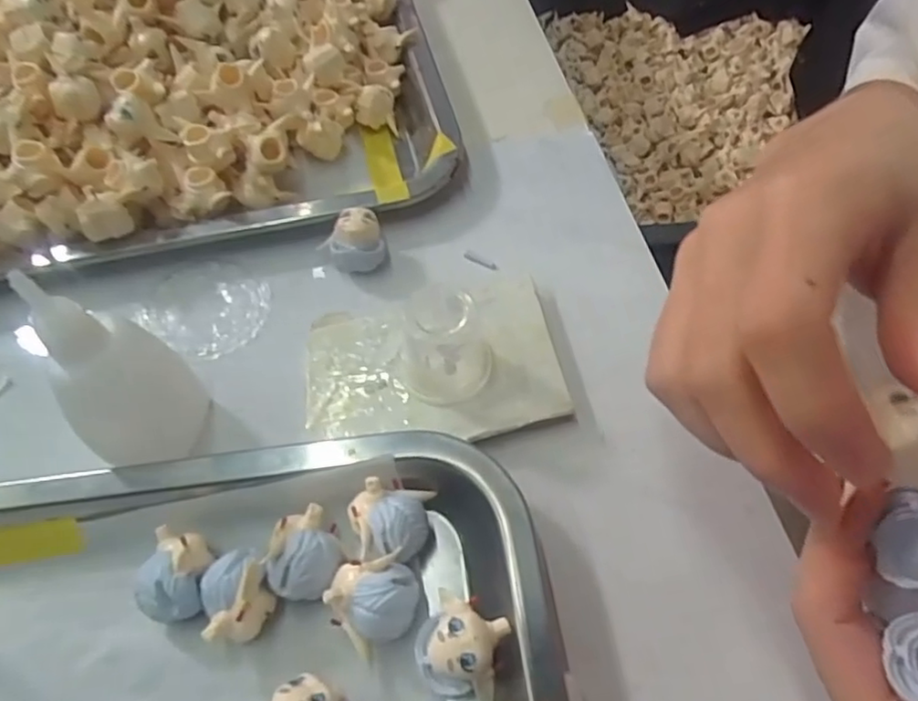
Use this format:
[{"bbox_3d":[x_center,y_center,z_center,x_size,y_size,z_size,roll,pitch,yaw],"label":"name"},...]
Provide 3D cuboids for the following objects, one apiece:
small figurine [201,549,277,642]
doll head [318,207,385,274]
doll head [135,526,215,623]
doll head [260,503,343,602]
[{"bbox_3d":[-0.071,0.080,0.204,0.022,0.024,0.026,-9,58,-4],"label":"small figurine"},{"bbox_3d":[-0.048,-0.048,0.287,0.026,0.024,0.020,-16,59,-8],"label":"doll head"},{"bbox_3d":[-0.093,0.074,0.209,0.020,0.023,0.028,0,58,1],"label":"doll head"},{"bbox_3d":[-0.050,0.069,0.213,0.025,0.021,0.029,4,58,4],"label":"doll head"}]

